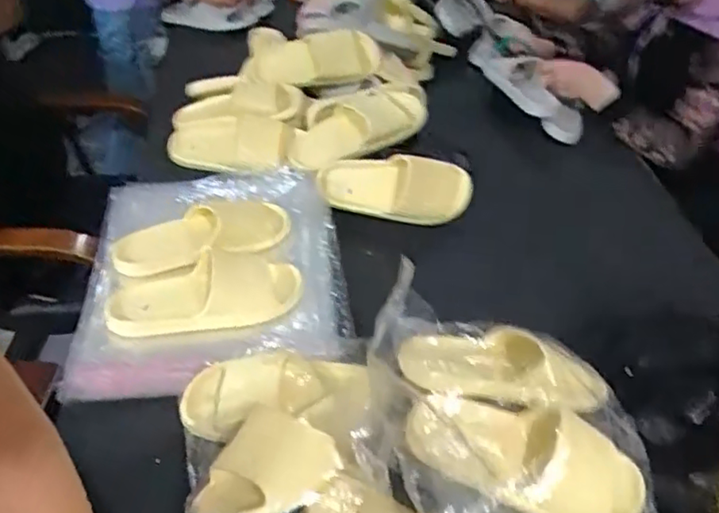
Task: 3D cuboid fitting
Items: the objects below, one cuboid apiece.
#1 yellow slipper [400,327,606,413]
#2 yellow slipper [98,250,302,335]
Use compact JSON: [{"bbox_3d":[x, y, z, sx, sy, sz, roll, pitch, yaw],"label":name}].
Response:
[{"bbox_3d":[0.158,0.121,0.674,0.228,0.055,0.097,9,43,5],"label":"yellow slipper"},{"bbox_3d":[-0.214,0.046,0.852,0.253,0.049,0.125,-2,43,-7],"label":"yellow slipper"}]

